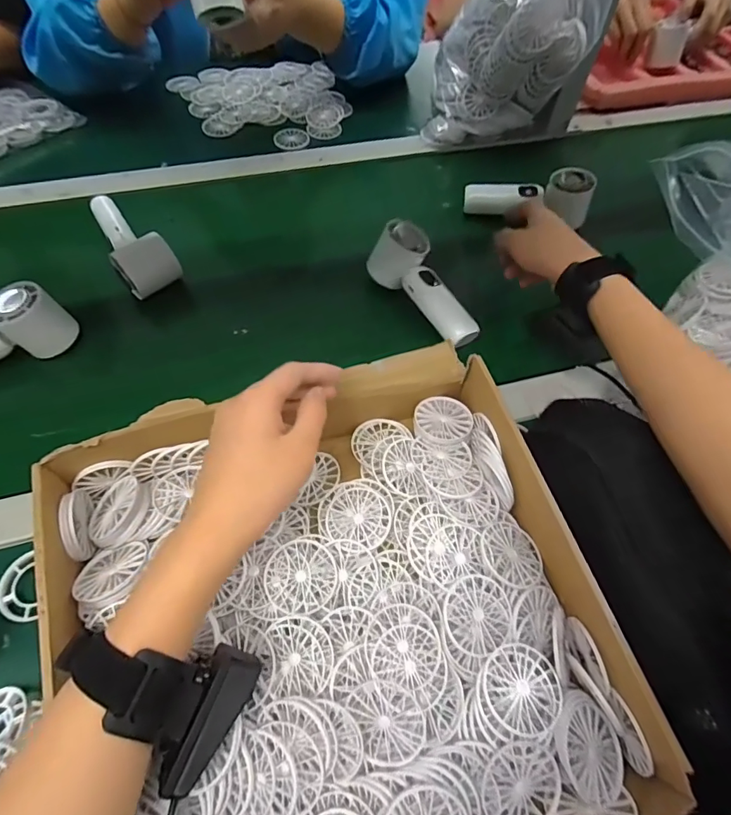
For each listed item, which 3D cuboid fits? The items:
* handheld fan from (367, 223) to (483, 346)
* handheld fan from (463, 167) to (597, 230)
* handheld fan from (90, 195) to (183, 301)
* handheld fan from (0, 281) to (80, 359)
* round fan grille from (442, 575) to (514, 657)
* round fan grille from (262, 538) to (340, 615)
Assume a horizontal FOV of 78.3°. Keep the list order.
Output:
[{"bbox_3d":[0.073,-0.137,0.485,0.062,0.049,0.146,-37,69,-21],"label":"handheld fan"},{"bbox_3d":[0.205,-0.266,0.572,0.153,0.048,0.050,-2,61,4],"label":"handheld fan"},{"bbox_3d":[-0.271,-0.193,0.505,0.059,0.046,0.158,-35,69,-20],"label":"handheld fan"},{"bbox_3d":[-0.373,-0.067,0.434,0.158,0.055,0.049,-25,65,-16],"label":"handheld fan"},{"bbox_3d":[0.077,0.143,0.311,0.048,0.008,0.047,5,60,-8],"label":"round fan grille"},{"bbox_3d":[-0.046,0.123,0.326,0.050,0.008,0.050,1,61,-3],"label":"round fan grille"}]

